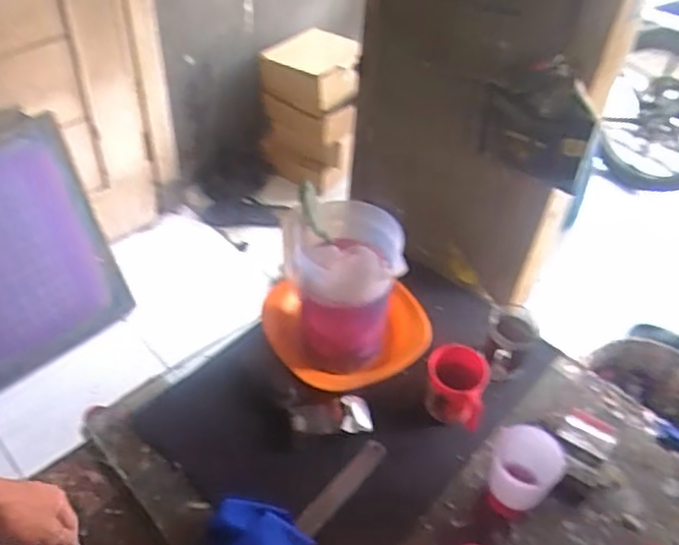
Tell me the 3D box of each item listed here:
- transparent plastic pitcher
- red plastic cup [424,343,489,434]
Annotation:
[{"bbox_3d":[0.000,0.016,0.878,0.142,0.201,0.136,1,46,-4],"label":"transparent plastic pitcher"},{"bbox_3d":[0.155,0.150,0.874,0.085,0.090,0.067,25,49,18],"label":"red plastic cup"}]

